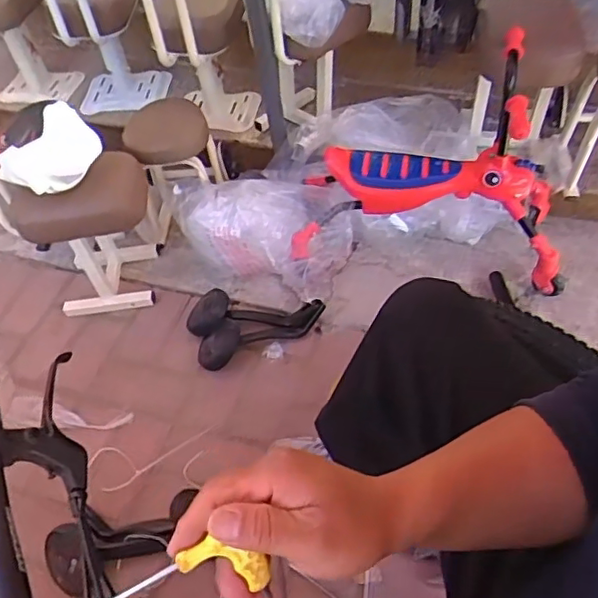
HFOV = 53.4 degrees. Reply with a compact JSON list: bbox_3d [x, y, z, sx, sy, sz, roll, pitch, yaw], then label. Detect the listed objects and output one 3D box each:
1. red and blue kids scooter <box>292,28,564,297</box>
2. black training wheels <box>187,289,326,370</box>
[{"bbox_3d":[0.267,-0.268,1.211,0.552,0.399,0.317,3,51,8],"label":"red and blue kids scooter"},{"bbox_3d":[-0.098,0.034,1.255,0.264,0.069,0.165,-21,52,-12],"label":"black training wheels"}]

